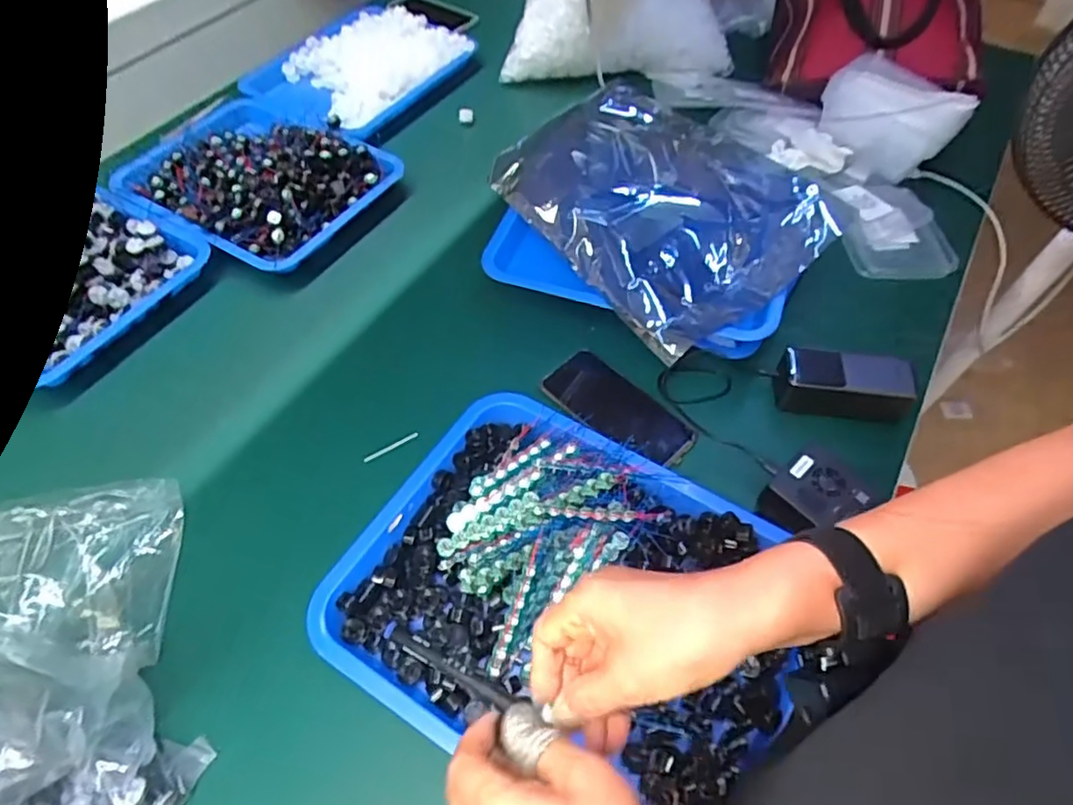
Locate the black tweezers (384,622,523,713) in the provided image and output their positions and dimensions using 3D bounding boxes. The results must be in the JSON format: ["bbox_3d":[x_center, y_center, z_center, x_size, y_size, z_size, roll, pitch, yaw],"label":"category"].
[{"bbox_3d":[-0.071,0.209,0.501,0.124,0.013,0.015,21,57,22],"label":"black tweezers"}]

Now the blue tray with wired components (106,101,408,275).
[{"bbox_3d":[-0.355,-0.298,0.816,0.292,0.059,0.246,28,59,17],"label":"blue tray with wired components"}]

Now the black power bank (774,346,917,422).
[{"bbox_3d":[0.317,-0.019,0.651,0.124,0.056,0.052,9,56,5],"label":"black power bank"}]

